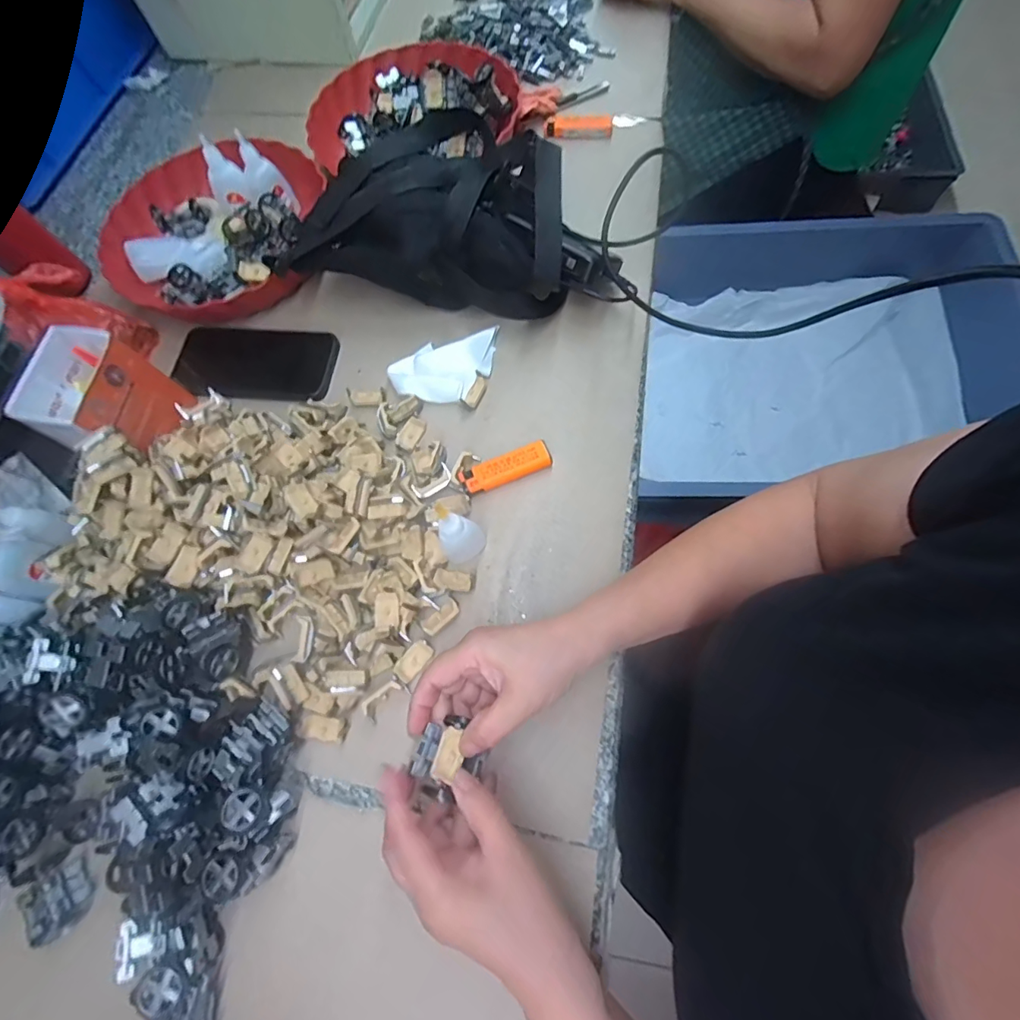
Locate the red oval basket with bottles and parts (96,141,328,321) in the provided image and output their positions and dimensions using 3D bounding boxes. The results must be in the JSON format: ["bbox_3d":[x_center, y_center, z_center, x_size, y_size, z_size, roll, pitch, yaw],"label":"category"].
[{"bbox_3d":[-0.326,-0.304,0.541,0.238,0.080,0.232,3,70,6],"label":"red oval basket with bottles and parts"}]

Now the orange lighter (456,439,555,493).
[{"bbox_3d":[-0.004,-0.037,0.422,0.079,0.013,0.024,-19,70,-5],"label":"orange lighter"}]

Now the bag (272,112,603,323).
[{"bbox_3d":[-0.049,-0.286,0.476,0.288,0.086,0.195,15,72,10],"label":"bag"}]

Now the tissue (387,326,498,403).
[{"bbox_3d":[-0.064,-0.137,0.461,0.103,0.020,0.066,-7,69,-1],"label":"tissue"}]

